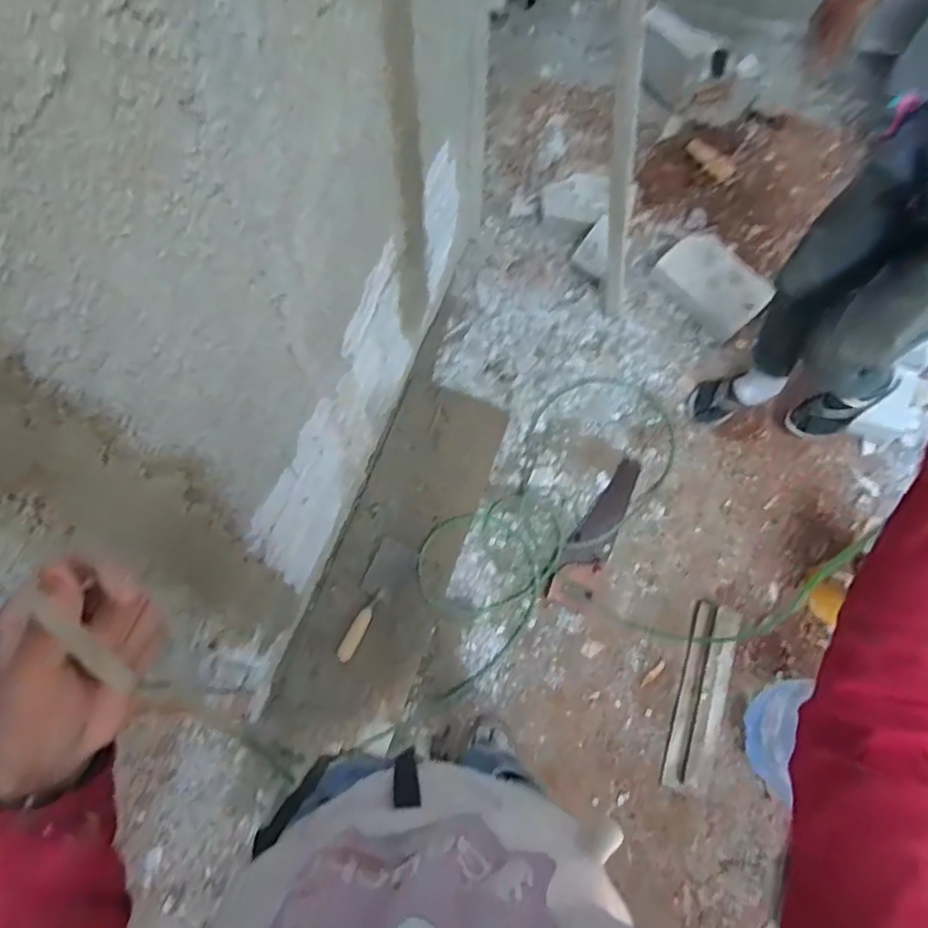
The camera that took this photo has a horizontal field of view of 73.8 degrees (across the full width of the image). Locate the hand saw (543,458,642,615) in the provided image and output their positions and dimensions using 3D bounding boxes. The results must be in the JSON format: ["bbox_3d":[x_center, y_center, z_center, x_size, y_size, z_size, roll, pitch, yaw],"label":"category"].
[{"bbox_3d":[0.338,0.161,1.571,0.109,0.031,0.433,25,70,9],"label":"hand saw"}]

